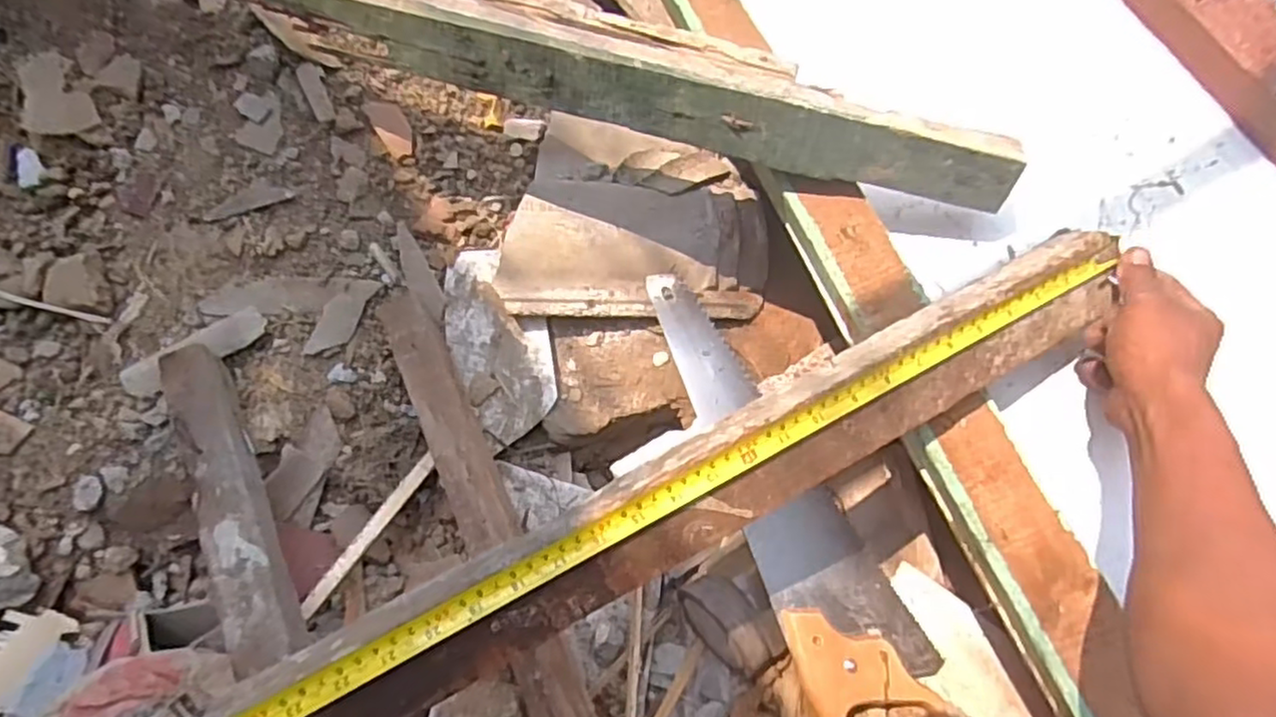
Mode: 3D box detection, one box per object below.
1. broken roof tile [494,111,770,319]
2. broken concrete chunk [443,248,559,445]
[{"bbox_3d":[0.003,-0.139,0.730,0.268,0.072,0.229,6,58,0],"label":"broken roof tile"},{"bbox_3d":[-0.142,-0.019,0.698,0.094,0.017,0.193,-20,80,-15],"label":"broken concrete chunk"}]

